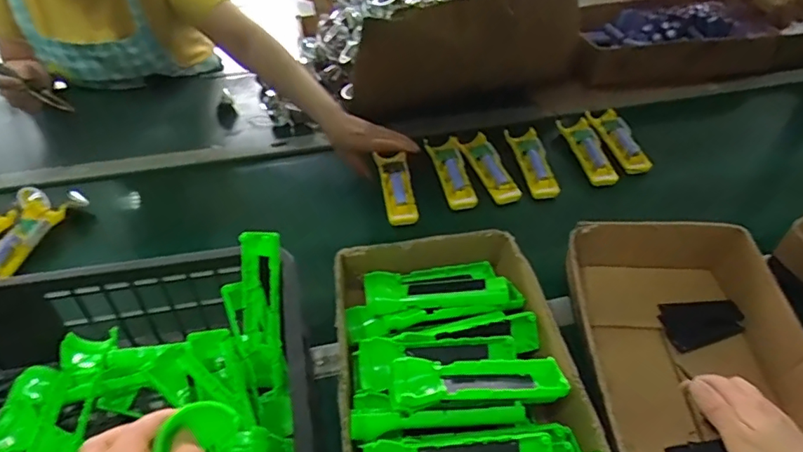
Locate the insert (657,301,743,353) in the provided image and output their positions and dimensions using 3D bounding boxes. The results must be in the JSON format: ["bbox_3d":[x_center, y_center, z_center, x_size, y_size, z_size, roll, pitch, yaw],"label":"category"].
[{"bbox_3d":[0.357,0.112,0.639,0.100,0.012,0.062,-14,46,-17],"label":"insert"}]

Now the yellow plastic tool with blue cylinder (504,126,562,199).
[{"bbox_3d":[0.215,-0.110,0.865,0.045,0.021,0.157,-4,44,-7],"label":"yellow plastic tool with blue cylinder"}]

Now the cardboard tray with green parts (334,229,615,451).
[{"bbox_3d":[0.060,0.177,0.515,0.228,0.089,0.404,-5,44,-7],"label":"cardboard tray with green parts"}]

